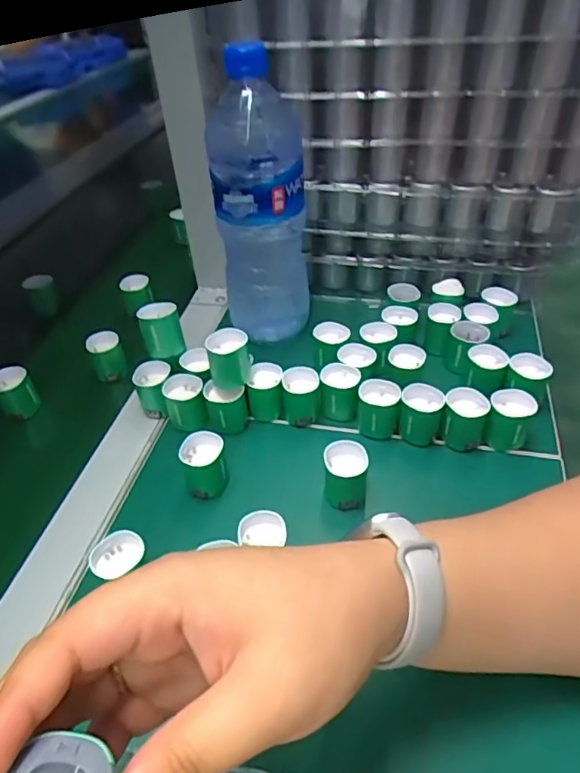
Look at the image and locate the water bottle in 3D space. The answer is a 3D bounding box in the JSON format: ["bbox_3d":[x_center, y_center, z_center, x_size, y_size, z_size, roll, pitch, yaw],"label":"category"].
[{"bbox_3d":[-0.023,-0.147,0.446,0.073,0.218,0.066,1,41,2],"label":"water bottle"}]

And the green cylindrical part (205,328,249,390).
[{"bbox_3d":[-0.046,-0.021,0.406,0.029,0.038,0.025,-6,41,-6],"label":"green cylindrical part"}]

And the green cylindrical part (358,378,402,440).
[{"bbox_3d":[0.066,0.017,0.407,0.029,0.035,0.029,0,41,0],"label":"green cylindrical part"}]

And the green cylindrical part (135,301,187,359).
[{"bbox_3d":[-0.102,-0.045,0.429,0.030,0.033,0.029,0,41,0],"label":"green cylindrical part"}]

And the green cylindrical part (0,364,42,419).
[{"bbox_3d":[-0.232,0.005,0.459,0.031,0.039,0.026,-28,48,-28],"label":"green cylindrical part"}]

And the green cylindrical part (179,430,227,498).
[{"bbox_3d":[-0.059,0.057,0.377,0.029,0.037,0.034,-7,41,-7],"label":"green cylindrical part"}]

